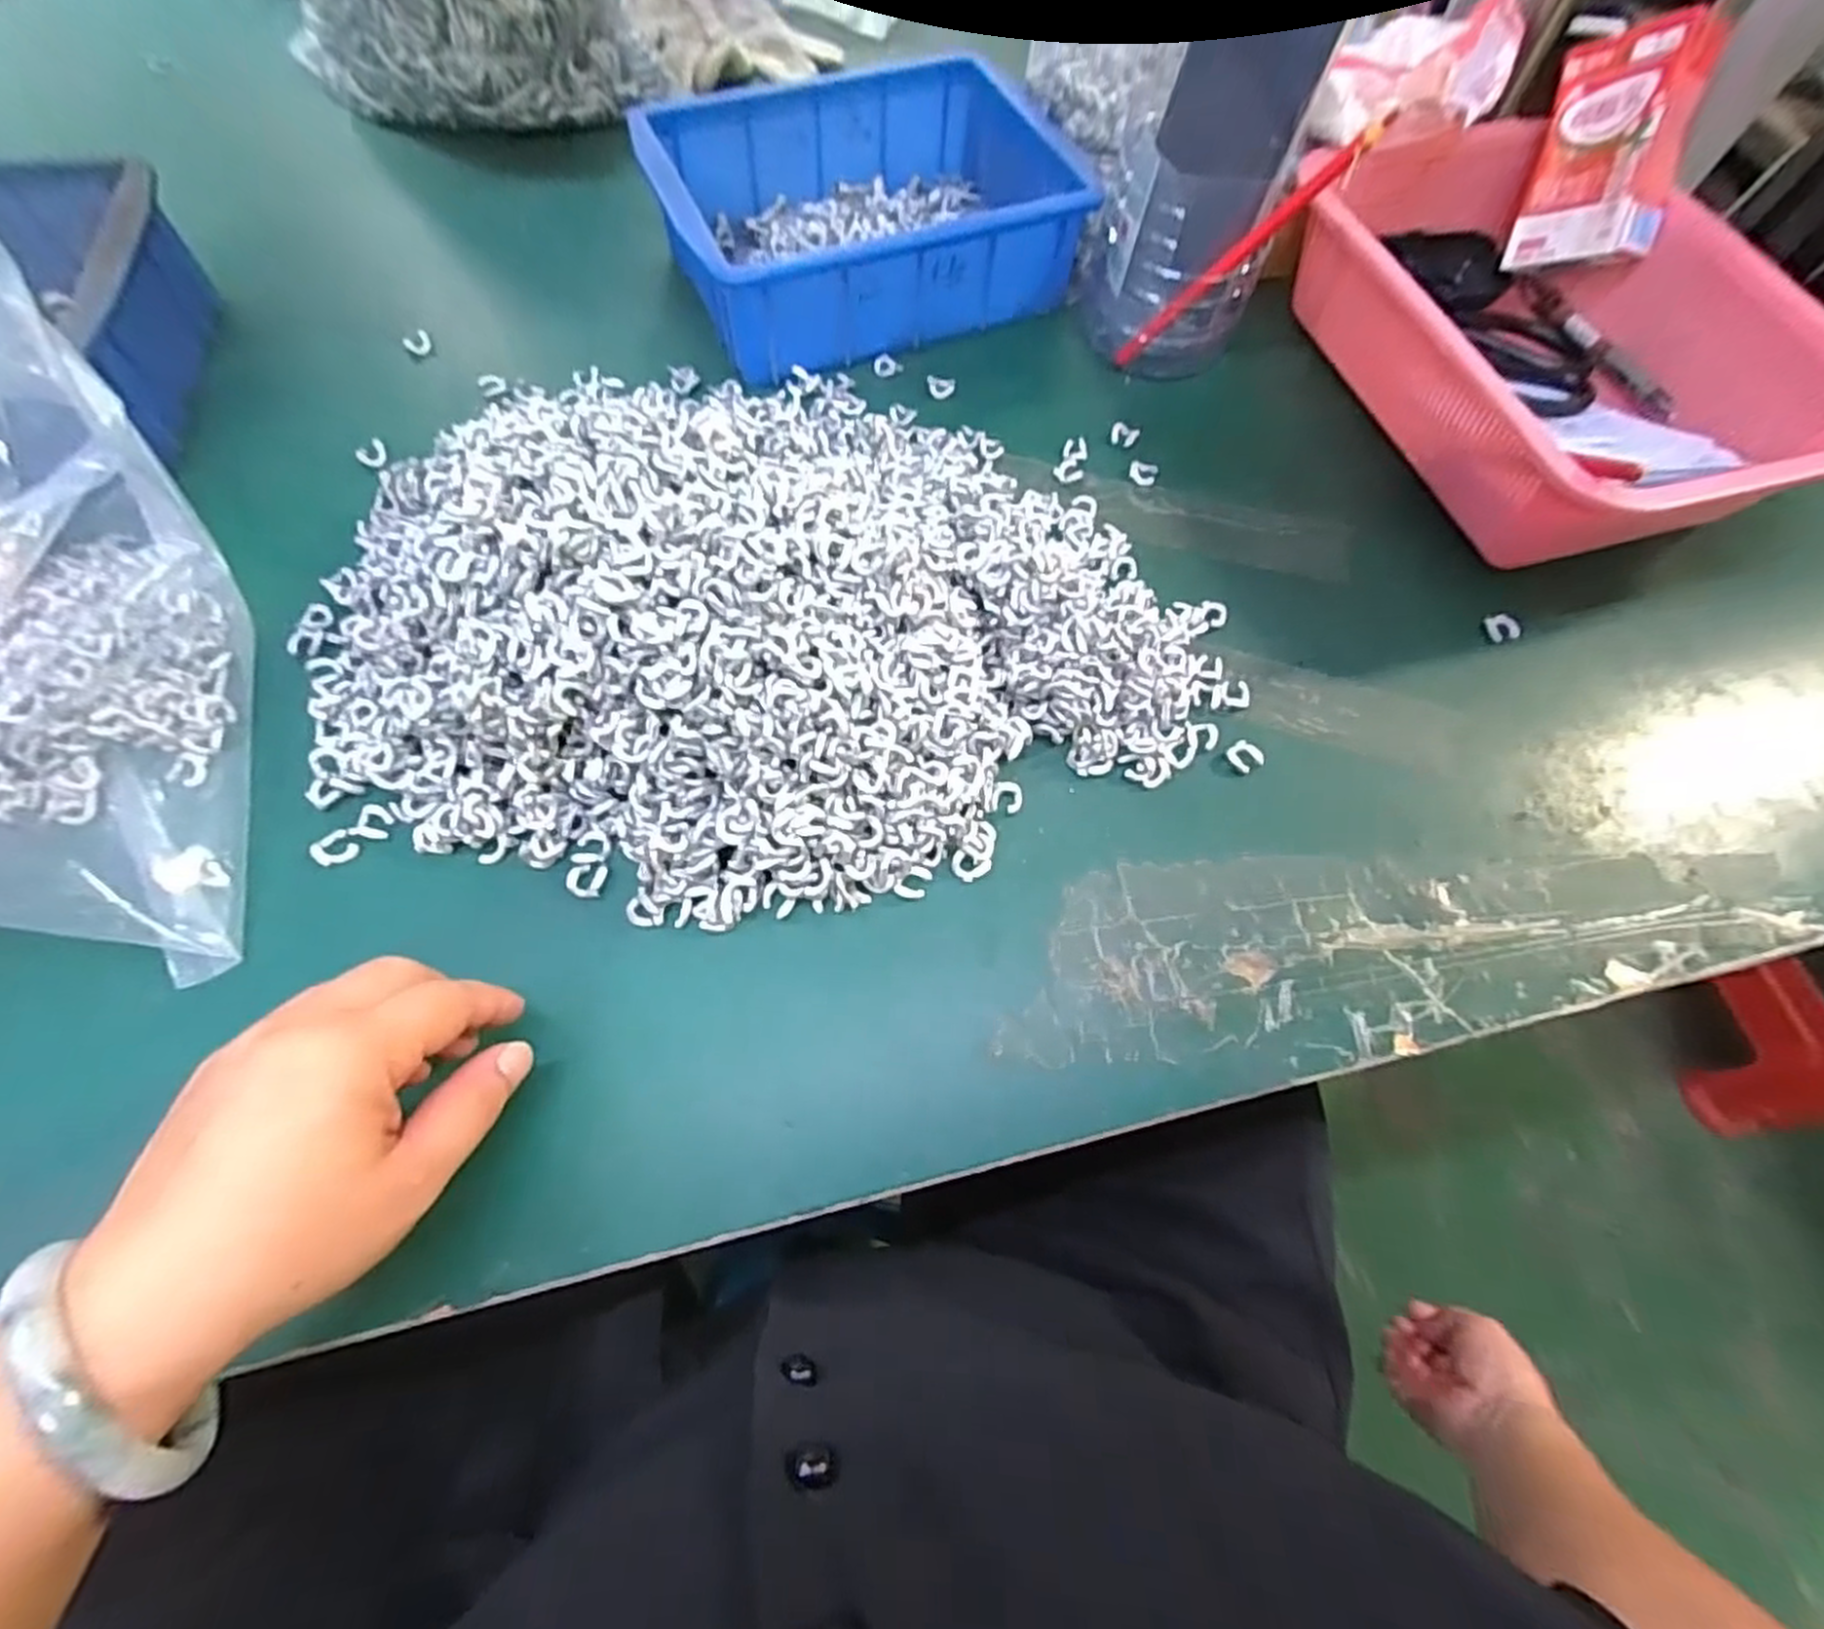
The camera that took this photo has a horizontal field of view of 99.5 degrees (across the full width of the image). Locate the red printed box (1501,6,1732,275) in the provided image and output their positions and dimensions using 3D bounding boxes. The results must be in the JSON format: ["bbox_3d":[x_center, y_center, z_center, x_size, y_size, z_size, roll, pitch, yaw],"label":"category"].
[{"bbox_3d":[0.405,-0.384,0.452,0.029,0.107,0.067,-14,31,-31],"label":"red printed box"}]

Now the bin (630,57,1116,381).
[{"bbox_3d":[-0.031,-0.377,0.488,0.235,0.069,0.171,-21,68,-13],"label":"bin"}]

